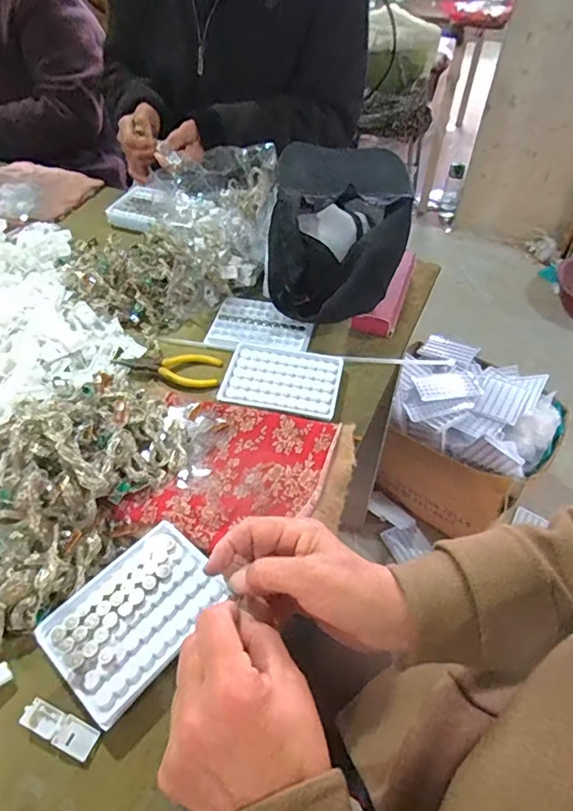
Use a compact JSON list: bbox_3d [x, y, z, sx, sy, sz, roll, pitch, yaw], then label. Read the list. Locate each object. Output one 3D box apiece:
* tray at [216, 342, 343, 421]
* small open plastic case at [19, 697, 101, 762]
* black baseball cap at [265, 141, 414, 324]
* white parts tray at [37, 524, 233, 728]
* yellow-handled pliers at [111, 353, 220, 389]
[{"bbox_3d":[-0.006,-0.031,0.569,0.130,0.006,0.100,10,49,7],"label":"tray"},{"bbox_3d":[-0.161,0.229,0.354,0.054,0.009,0.020,19,51,15],"label":"small open plastic case"},{"bbox_3d":[0.066,-0.226,0.636,0.160,0.110,0.224,5,49,3],"label":"black baseball cap"},{"bbox_3d":[-0.117,0.161,0.392,0.093,0.010,0.127,35,57,26],"label":"white parts tray"},{"bbox_3d":[-0.140,-0.045,0.590,0.121,0.017,0.051,3,49,1],"label":"yellow-handled pliers"}]

